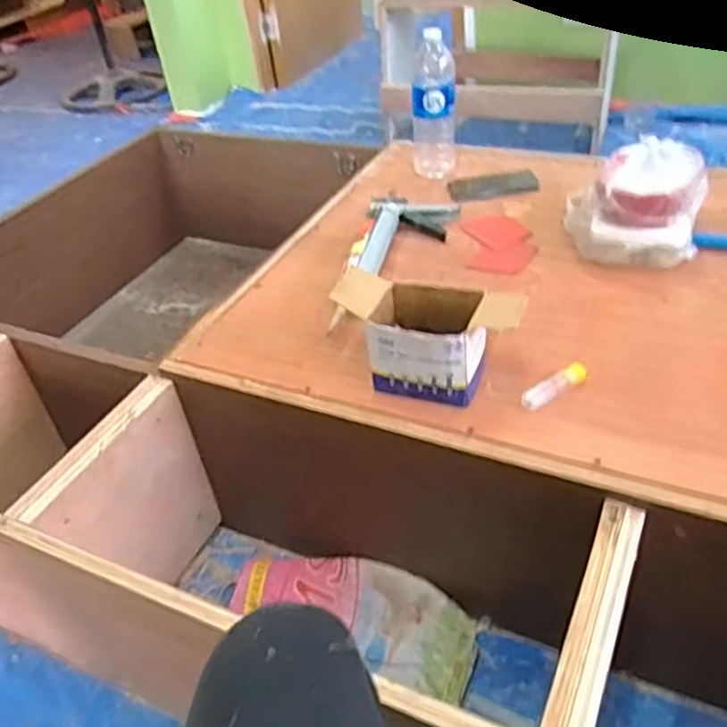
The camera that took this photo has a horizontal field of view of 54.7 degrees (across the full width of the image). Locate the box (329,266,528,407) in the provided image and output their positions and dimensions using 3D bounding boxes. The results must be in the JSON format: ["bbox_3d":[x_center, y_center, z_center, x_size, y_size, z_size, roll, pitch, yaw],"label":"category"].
[{"bbox_3d":[0.075,-0.029,0.852,0.217,0.112,0.100,12,43,22],"label":"box"}]

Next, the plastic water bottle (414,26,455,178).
[{"bbox_3d":[0.127,-0.457,1.265,0.080,0.241,0.073,-2,39,6],"label":"plastic water bottle"}]

